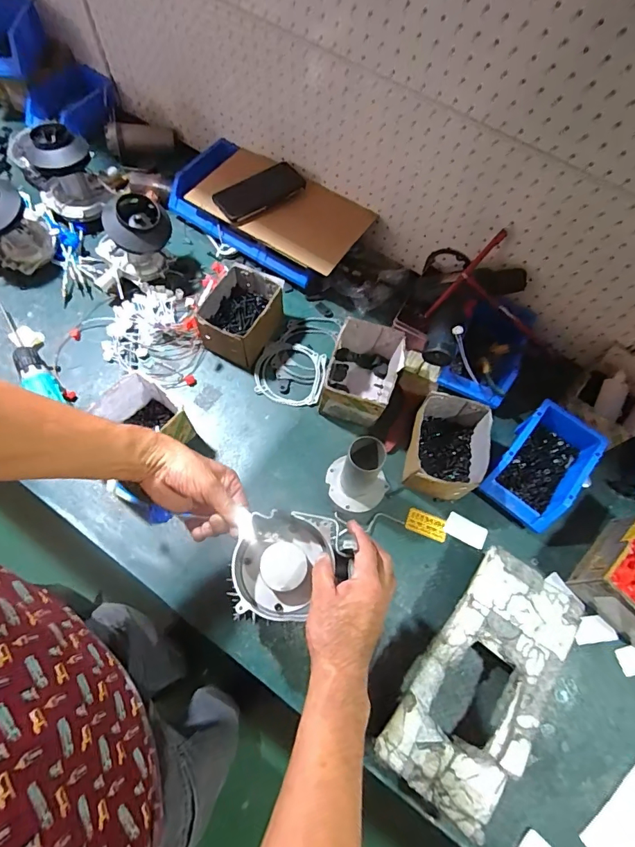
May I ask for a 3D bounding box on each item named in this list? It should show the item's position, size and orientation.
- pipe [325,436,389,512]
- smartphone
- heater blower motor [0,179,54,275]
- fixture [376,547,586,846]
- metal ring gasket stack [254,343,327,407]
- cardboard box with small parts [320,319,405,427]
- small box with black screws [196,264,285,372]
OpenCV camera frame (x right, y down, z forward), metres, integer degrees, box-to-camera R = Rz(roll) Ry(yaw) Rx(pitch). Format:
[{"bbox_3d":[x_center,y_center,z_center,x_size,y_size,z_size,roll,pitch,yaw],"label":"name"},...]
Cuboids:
[{"bbox_3d":[0.062,0.077,0.656,0.089,0.127,0.095,1,67,-3],"label":"pipe"},{"bbox_3d":[-0.107,-0.439,0.832,0.170,0.009,0.087,-32,72,-15],"label":"smartphone"},{"bbox_3d":[-0.559,-0.355,0.789,0.111,0.135,0.102,-38,74,-17],"label":"heater blower motor"},{"bbox_3d":[0.223,0.336,0.590,0.152,0.061,0.318,38,70,12],"label":"fixture"},{"bbox_3d":[-0.049,-0.091,0.791,0.121,0.007,0.122,14,67,3],"label":"metal ring gasket stack"},{"bbox_3d":[0.075,-0.083,0.748,0.113,0.092,0.149,17,67,4],"label":"cardboard box with small parts"},{"bbox_3d":[-0.134,-0.193,0.781,0.116,0.099,0.148,29,68,9],"label":"small box with black screws"}]

